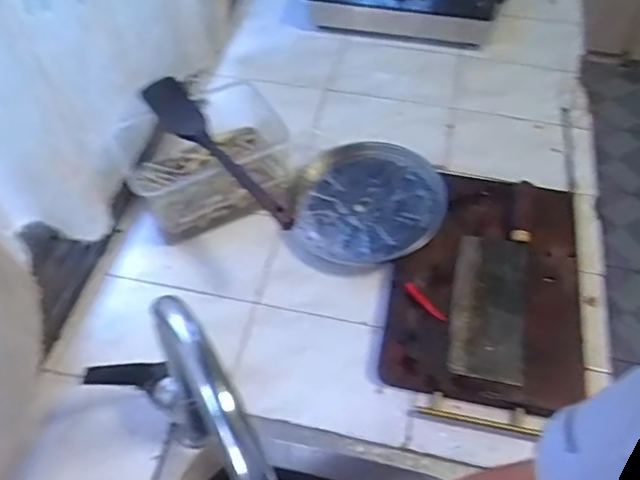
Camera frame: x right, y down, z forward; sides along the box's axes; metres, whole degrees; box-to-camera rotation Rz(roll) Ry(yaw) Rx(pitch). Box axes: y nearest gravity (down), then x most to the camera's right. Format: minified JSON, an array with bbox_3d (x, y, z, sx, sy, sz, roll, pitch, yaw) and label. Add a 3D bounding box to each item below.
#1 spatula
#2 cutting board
[{"bbox_3d":[-0.141,-0.112,0.762,0.052,0.021,0.302,-29,60,-19],"label":"spatula"},{"bbox_3d":[0.224,0.047,0.792,0.238,0.037,0.334,9,55,7],"label":"cutting board"}]

